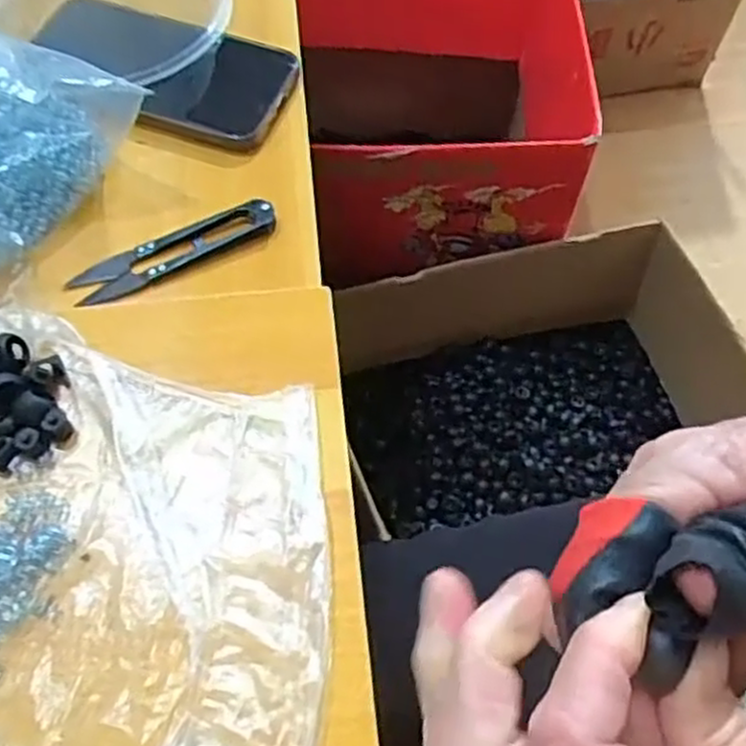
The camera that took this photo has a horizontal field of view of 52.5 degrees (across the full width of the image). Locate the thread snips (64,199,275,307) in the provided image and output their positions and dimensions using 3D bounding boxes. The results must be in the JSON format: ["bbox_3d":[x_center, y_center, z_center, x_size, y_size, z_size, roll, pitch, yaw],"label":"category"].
[{"bbox_3d":[-0.095,-0.059,0.362,0.100,0.008,0.023,-23,64,-14],"label":"thread snips"}]

